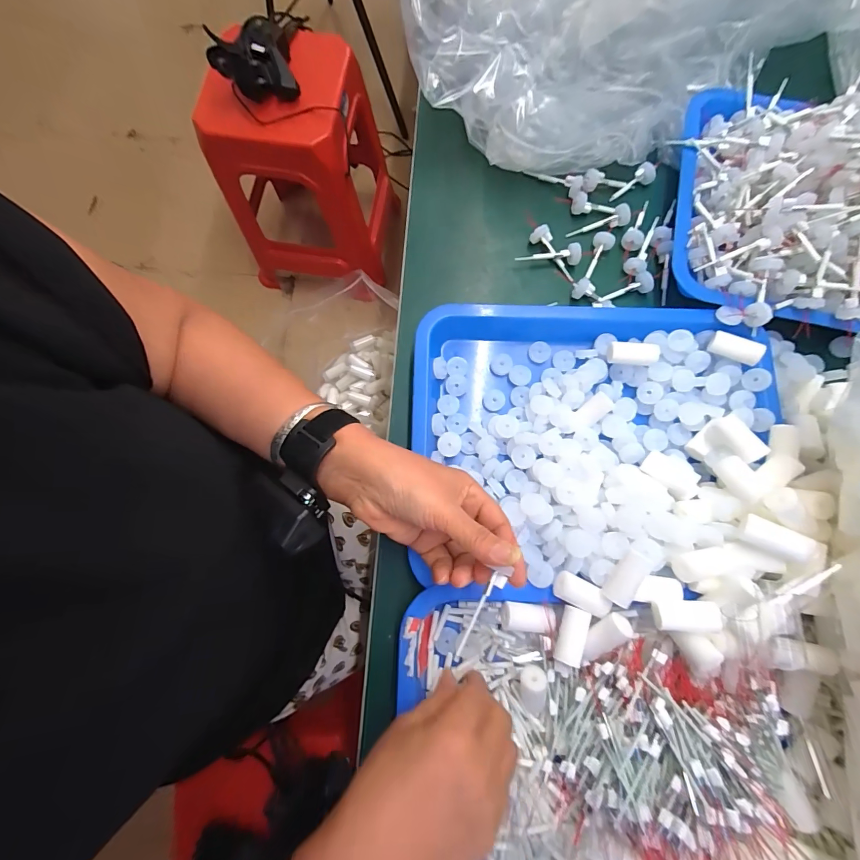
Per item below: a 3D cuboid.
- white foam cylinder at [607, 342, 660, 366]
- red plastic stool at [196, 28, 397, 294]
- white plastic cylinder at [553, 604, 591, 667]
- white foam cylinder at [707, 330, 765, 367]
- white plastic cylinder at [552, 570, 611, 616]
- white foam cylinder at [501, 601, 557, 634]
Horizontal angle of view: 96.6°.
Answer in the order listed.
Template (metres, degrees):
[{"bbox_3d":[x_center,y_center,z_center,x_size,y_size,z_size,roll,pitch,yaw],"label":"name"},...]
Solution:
[{"bbox_3d":[0.187,-0.069,0.359,0.047,0.024,0.019,1,79,1],"label":"white foam cylinder"},{"bbox_3d":[-0.305,-0.655,0.971,0.351,0.485,0.389,4,79,2],"label":"red plastic stool"},{"bbox_3d":[0.108,0.156,0.293,0.019,0.014,0.041,22,80,5],"label":"white plastic cylinder"},{"bbox_3d":[0.279,-0.075,0.350,0.042,0.013,0.017,29,80,21],"label":"white foam cylinder"},{"bbox_3d":[0.117,0.127,0.298,0.042,0.015,0.021,25,80,6],"label":"white plastic cylinder"},{"bbox_3d":[0.079,0.152,0.315,0.042,0.025,0.021,5,79,2],"label":"white foam cylinder"}]

